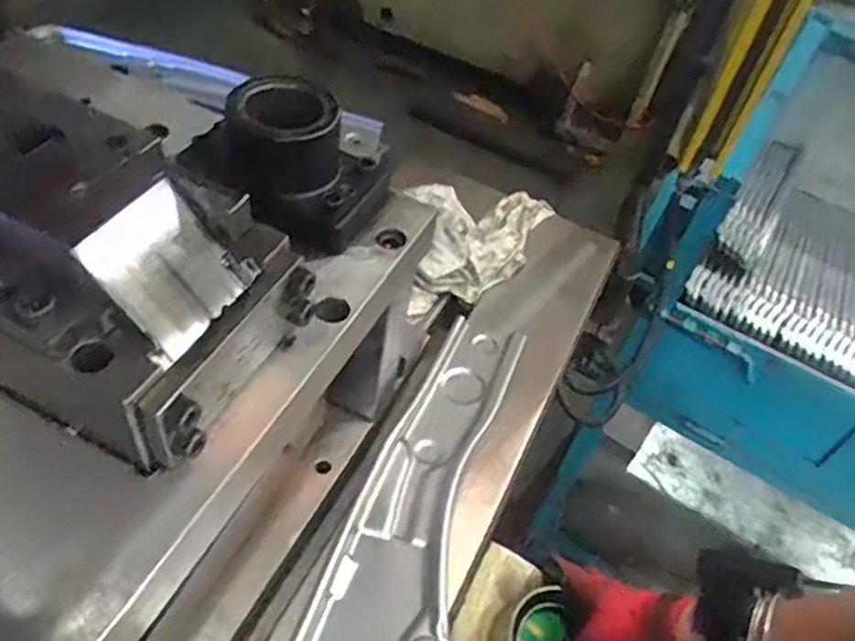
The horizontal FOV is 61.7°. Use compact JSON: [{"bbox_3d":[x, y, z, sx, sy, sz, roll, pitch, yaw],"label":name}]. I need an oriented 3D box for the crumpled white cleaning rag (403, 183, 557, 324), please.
[{"bbox_3d":[0.056,-0.098,0.815,0.234,0.073,0.127,-21,53,-23],"label":"crumpled white cleaning rag"}]

